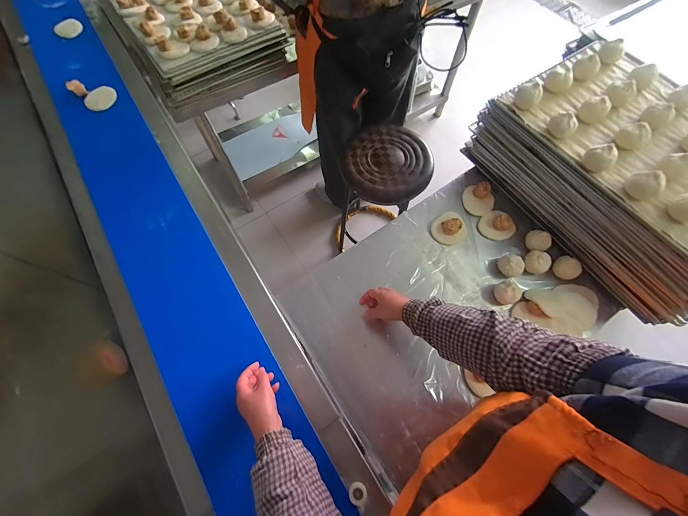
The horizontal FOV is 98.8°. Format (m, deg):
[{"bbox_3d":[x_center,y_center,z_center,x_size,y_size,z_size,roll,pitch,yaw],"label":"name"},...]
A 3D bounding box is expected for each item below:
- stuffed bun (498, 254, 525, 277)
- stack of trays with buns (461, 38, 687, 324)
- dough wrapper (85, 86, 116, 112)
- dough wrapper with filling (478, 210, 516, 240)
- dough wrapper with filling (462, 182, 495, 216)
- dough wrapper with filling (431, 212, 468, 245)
[{"bbox_3d":[0.394,0.020,0.693,0.049,0.050,0.052,-18,68,-8],"label":"stuffed bun"},{"bbox_3d":[0.679,-0.214,0.693,0.449,0.215,0.588,-30,70,-13],"label":"stack of trays with buns"},{"bbox_3d":[-0.709,-0.466,0.860,0.082,0.009,0.076,-22,80,-11],"label":"dough wrapper"},{"bbox_3d":[0.387,-0.083,0.743,0.073,0.039,0.078,0,67,0],"label":"dough wrapper with filling"},{"bbox_3d":[0.354,-0.156,0.768,0.080,0.031,0.083,0,67,0],"label":"dough wrapper with filling"},{"bbox_3d":[0.264,-0.077,0.726,0.079,0.037,0.083,0,67,0],"label":"dough wrapper with filling"}]

